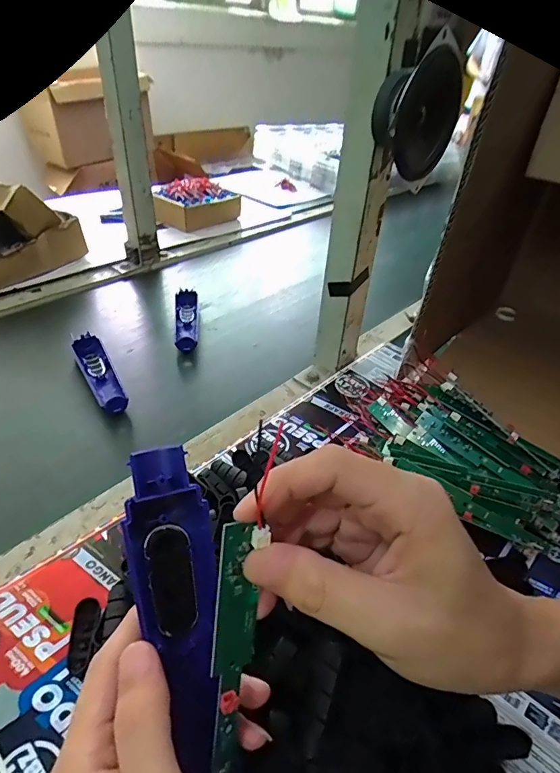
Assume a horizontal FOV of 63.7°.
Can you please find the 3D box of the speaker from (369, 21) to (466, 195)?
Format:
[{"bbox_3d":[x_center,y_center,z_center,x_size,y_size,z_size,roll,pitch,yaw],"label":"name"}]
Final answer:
[{"bbox_3d":[0.124,-0.251,0.407,0.068,0.106,0.119,17,38,13],"label":"speaker"}]

